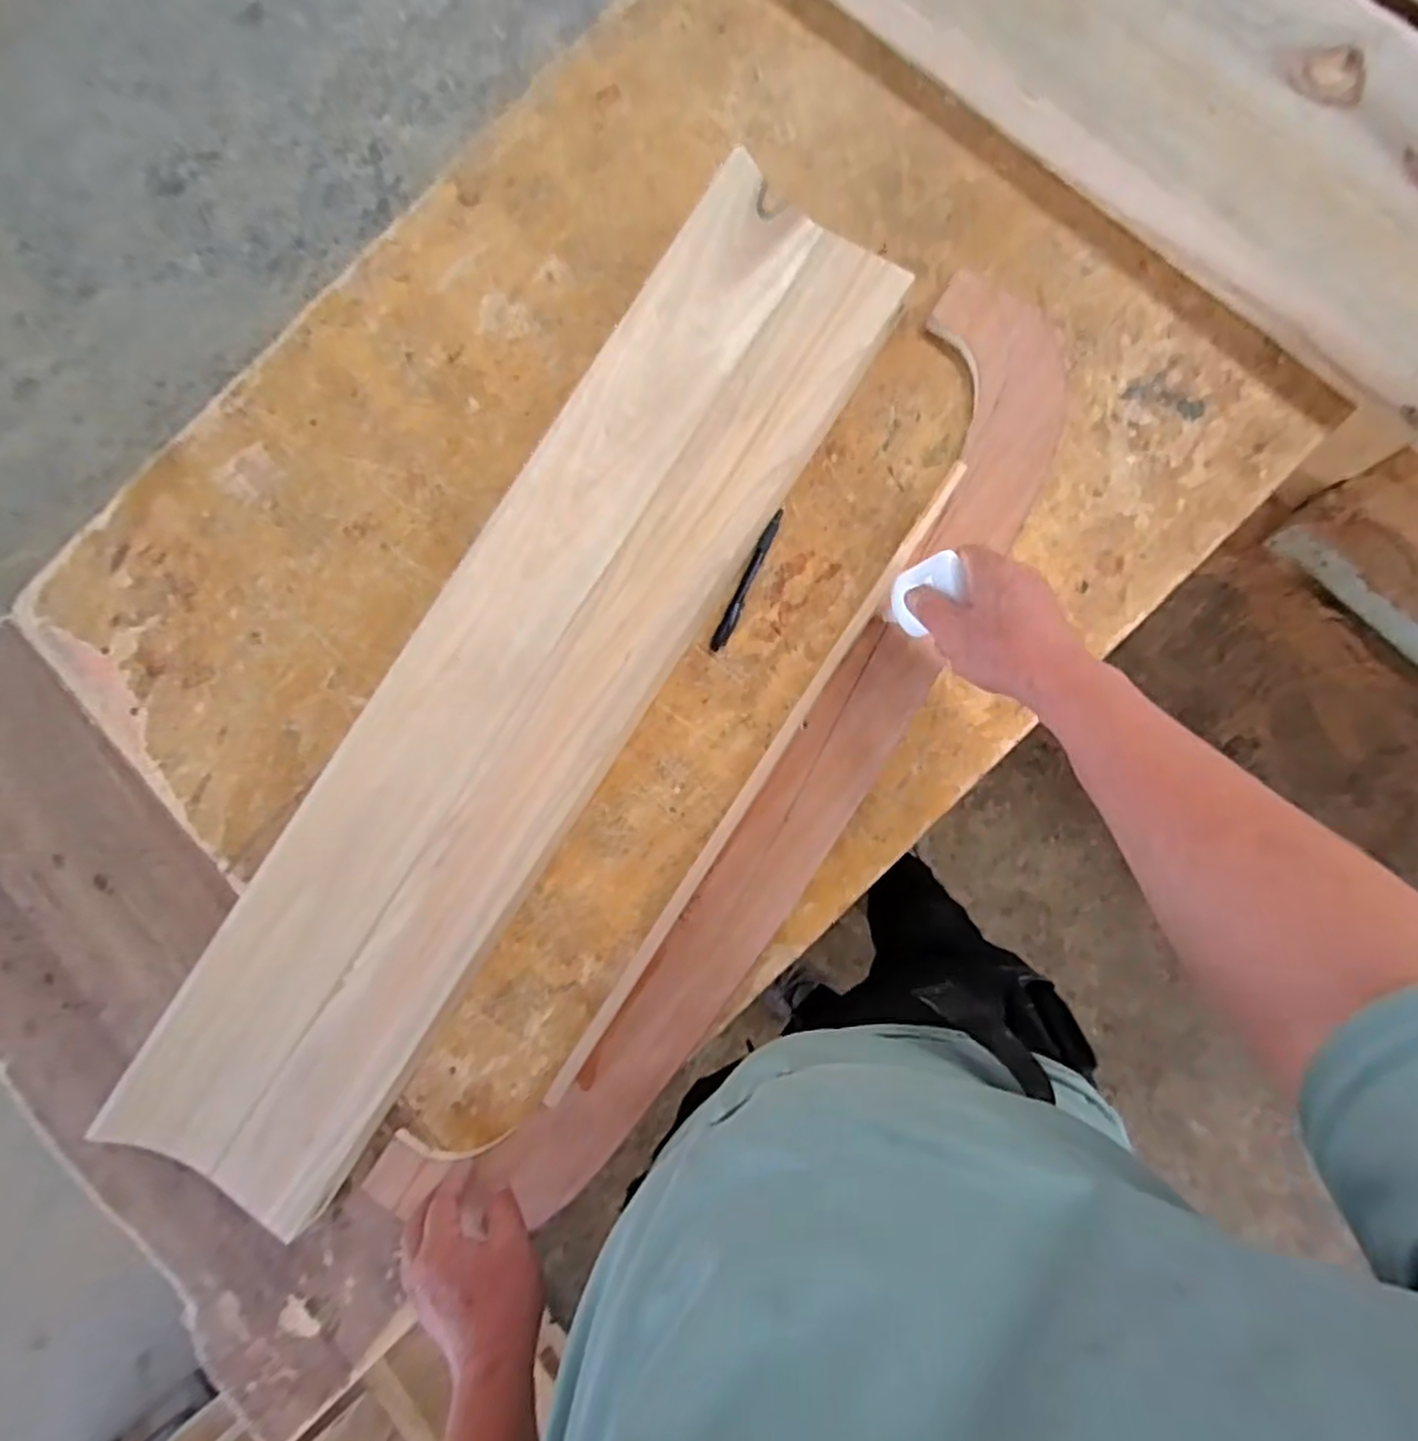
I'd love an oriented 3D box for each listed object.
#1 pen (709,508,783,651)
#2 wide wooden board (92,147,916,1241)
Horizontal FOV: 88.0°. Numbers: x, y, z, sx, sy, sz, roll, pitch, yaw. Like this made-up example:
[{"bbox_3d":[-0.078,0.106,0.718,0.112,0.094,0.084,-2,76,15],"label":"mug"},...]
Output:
[{"bbox_3d":[0.032,-0.118,0.616,0.013,0.013,0.129,25,87,8],"label":"pen"},{"bbox_3d":[-0.145,-0.028,0.574,0.180,0.036,0.886,33,88,-4],"label":"wide wooden board"}]

